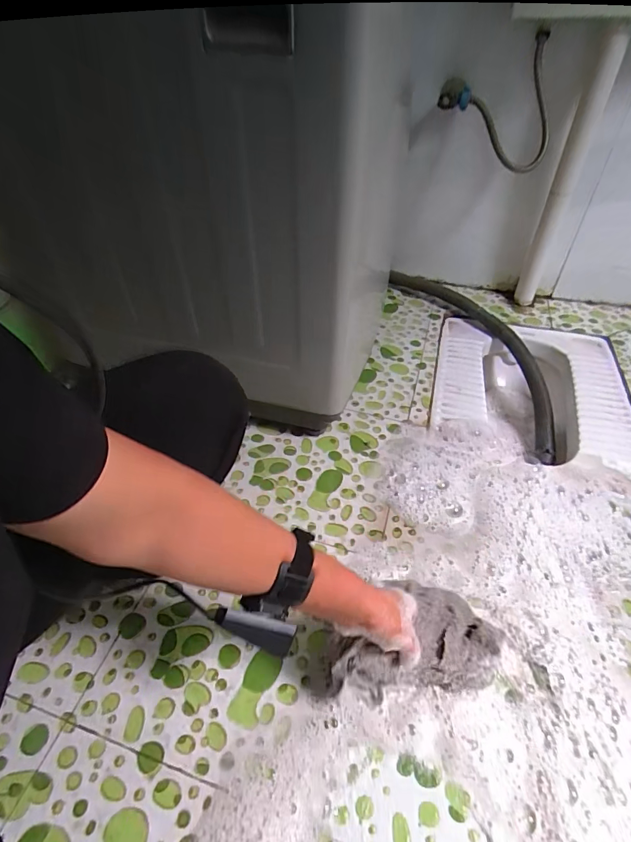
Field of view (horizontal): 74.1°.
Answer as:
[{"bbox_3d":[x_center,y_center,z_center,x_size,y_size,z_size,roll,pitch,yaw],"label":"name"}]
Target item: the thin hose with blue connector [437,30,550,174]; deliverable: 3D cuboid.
[{"bbox_3d":[0.401,-0.683,0.922,0.220,0.228,0.124,-2,43,0],"label":"thin hose with blue connector"}]

